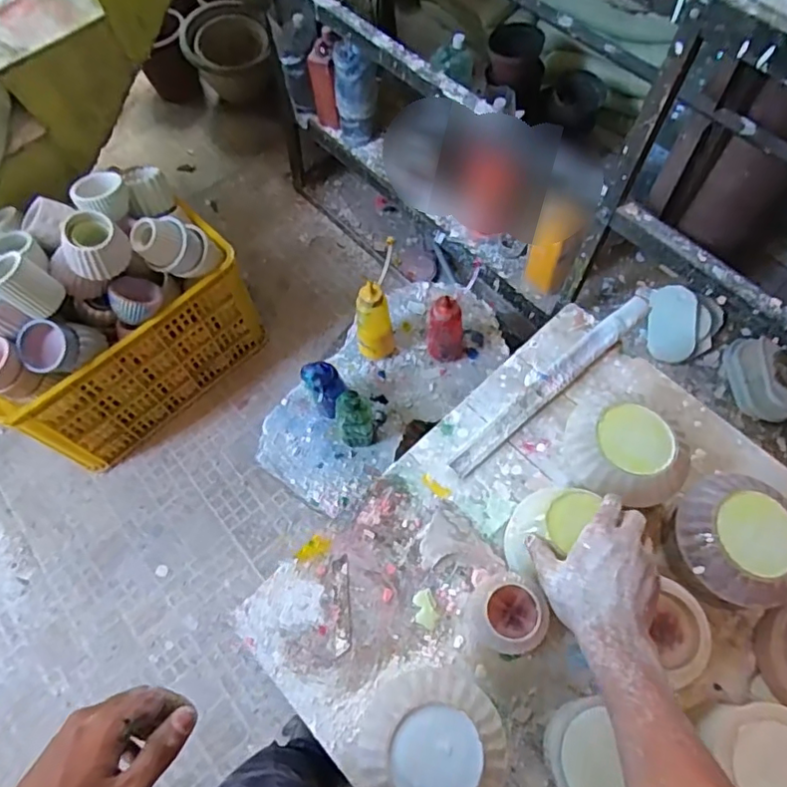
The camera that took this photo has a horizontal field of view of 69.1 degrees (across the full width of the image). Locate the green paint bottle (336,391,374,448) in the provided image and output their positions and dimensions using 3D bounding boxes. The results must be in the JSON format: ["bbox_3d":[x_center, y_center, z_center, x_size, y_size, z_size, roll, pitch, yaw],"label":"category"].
[{"bbox_3d":[-0.065,0.048,1.020,0.065,0.186,0.062,-7,65,-2],"label":"green paint bottle"}]

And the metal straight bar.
[{"bbox_3d":[0.204,-0.015,0.728,0.339,0.010,0.034,-40,78,-11],"label":"metal straight bar"}]

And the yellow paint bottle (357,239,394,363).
[{"bbox_3d":[-0.035,-0.158,1.067,0.073,0.272,0.095,2,66,3],"label":"yellow paint bottle"}]

